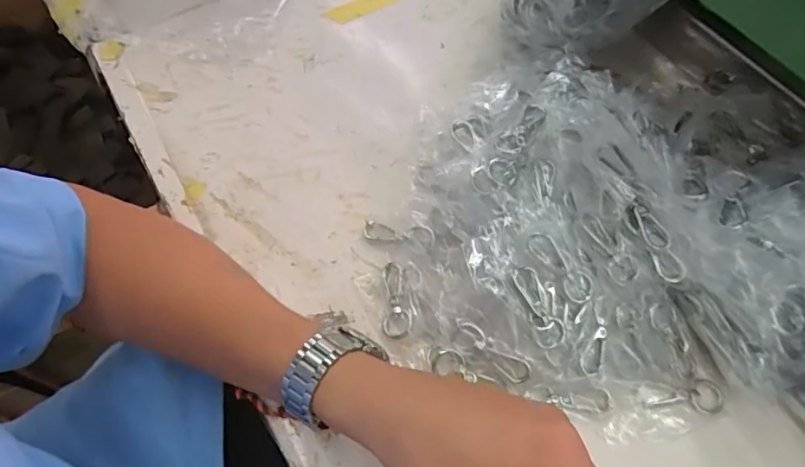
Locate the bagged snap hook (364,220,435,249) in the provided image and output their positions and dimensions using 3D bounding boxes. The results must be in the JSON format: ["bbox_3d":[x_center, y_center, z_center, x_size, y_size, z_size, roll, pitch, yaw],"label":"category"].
[{"bbox_3d":[-0.003,-0.001,0.409,0.058,0.006,0.018,6,61,20],"label":"bagged snap hook"}]

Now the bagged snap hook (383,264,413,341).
[{"bbox_3d":[-0.004,0.048,0.389,0.020,0.004,0.058,-1,62,-1],"label":"bagged snap hook"}]

